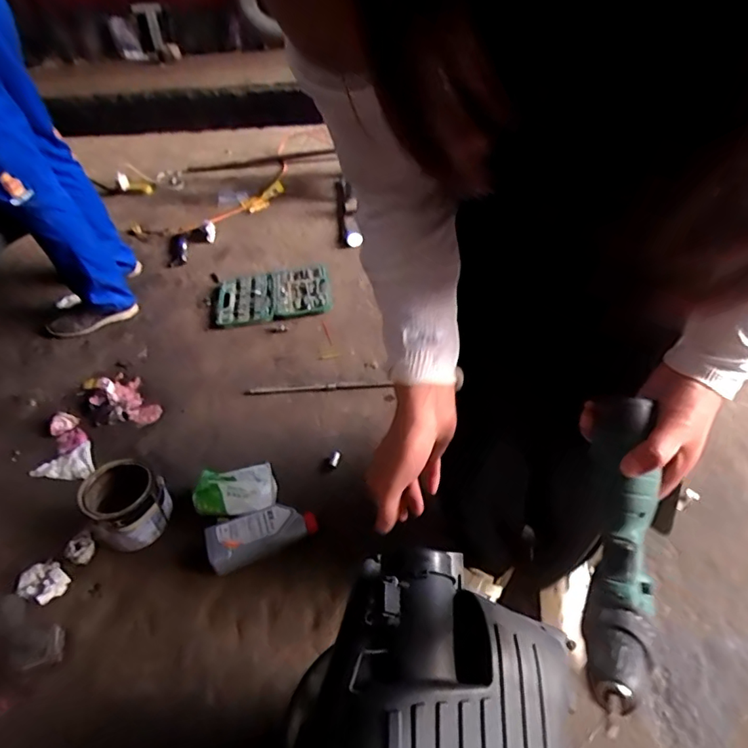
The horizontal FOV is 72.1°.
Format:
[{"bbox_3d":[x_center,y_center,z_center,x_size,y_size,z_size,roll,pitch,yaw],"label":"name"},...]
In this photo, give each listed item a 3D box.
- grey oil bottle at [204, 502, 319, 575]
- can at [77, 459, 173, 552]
[{"bbox_3d":[-0.250,0.353,1.144,0.233,0.077,0.109,-21,47,-13],"label":"grey oil bottle"},{"bbox_3d":[-0.563,0.289,1.166,0.164,0.149,0.160,-4,45,4],"label":"can"}]

